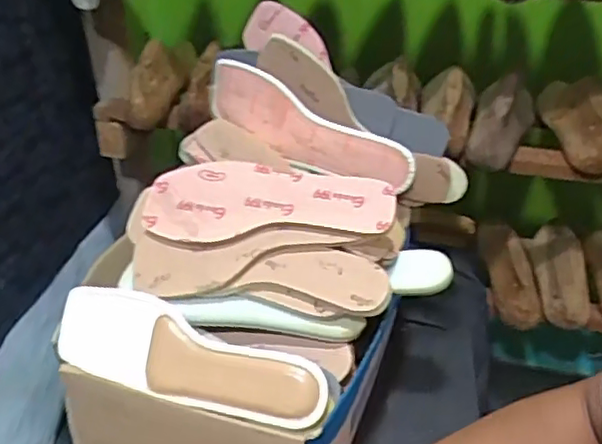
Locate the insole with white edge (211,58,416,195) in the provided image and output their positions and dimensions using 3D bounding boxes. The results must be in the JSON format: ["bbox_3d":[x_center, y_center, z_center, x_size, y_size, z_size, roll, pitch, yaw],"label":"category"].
[{"bbox_3d":[0.007,-0.099,0.682,0.243,0.073,0.029,26,40,6],"label":"insole with white edge"}]

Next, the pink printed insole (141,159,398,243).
[{"bbox_3d":[-0.030,-0.017,0.594,0.235,0.011,0.081,4,72,6],"label":"pink printed insole"}]

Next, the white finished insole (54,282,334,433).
[{"bbox_3d":[-0.098,0.123,0.556,0.242,0.015,0.077,16,79,8],"label":"white finished insole"}]

